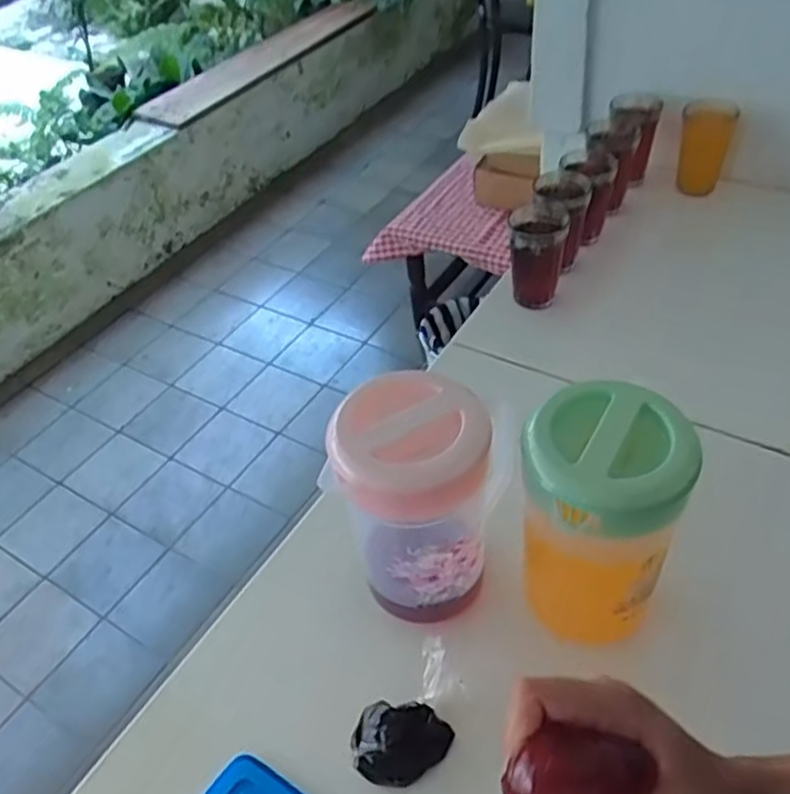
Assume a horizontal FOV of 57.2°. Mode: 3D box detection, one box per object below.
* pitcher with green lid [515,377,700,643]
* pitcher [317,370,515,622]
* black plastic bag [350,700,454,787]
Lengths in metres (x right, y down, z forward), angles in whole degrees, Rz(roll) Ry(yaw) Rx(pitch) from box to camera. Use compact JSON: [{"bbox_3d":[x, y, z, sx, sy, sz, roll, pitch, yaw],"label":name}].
[{"bbox_3d":[0.165,0.103,0.600,0.111,0.213,0.113,-2,45,5],"label":"pitcher with green lid"},{"bbox_3d":[0.019,0.090,0.623,0.112,0.205,0.108,9,47,15],"label":"pitcher"},{"bbox_3d":[0.005,0.281,0.591,0.079,0.028,0.058,-6,45,1],"label":"black plastic bag"}]

